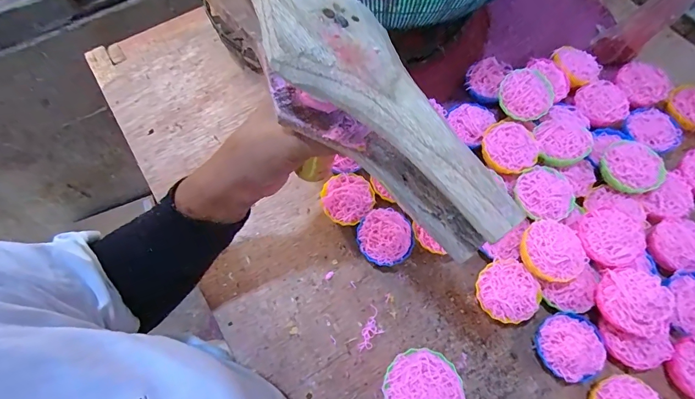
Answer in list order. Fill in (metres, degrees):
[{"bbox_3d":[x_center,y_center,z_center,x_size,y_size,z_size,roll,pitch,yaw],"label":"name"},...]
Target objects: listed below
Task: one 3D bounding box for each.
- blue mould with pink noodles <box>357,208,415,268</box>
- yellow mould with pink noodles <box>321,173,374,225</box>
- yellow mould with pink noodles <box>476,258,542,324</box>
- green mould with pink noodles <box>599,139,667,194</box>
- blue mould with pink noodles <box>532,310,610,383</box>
[{"bbox_3d":[0.042,0.043,0.418,0.058,0.040,0.058,-1,68,1],"label":"blue mould with pink noodles"},{"bbox_3d":[0.000,0.000,0.442,0.060,0.032,0.058,-1,68,1],"label":"yellow mould with pink noodles"},{"bbox_3d":[0.165,0.098,0.395,0.057,0.036,0.060,-1,68,1],"label":"yellow mould with pink noodles"},{"bbox_3d":[0.313,-0.035,0.418,0.059,0.035,0.061,-1,68,1],"label":"green mould with pink noodles"},{"bbox_3d":[0.218,0.145,0.374,0.061,0.034,0.059,-1,68,1],"label":"blue mould with pink noodles"}]

